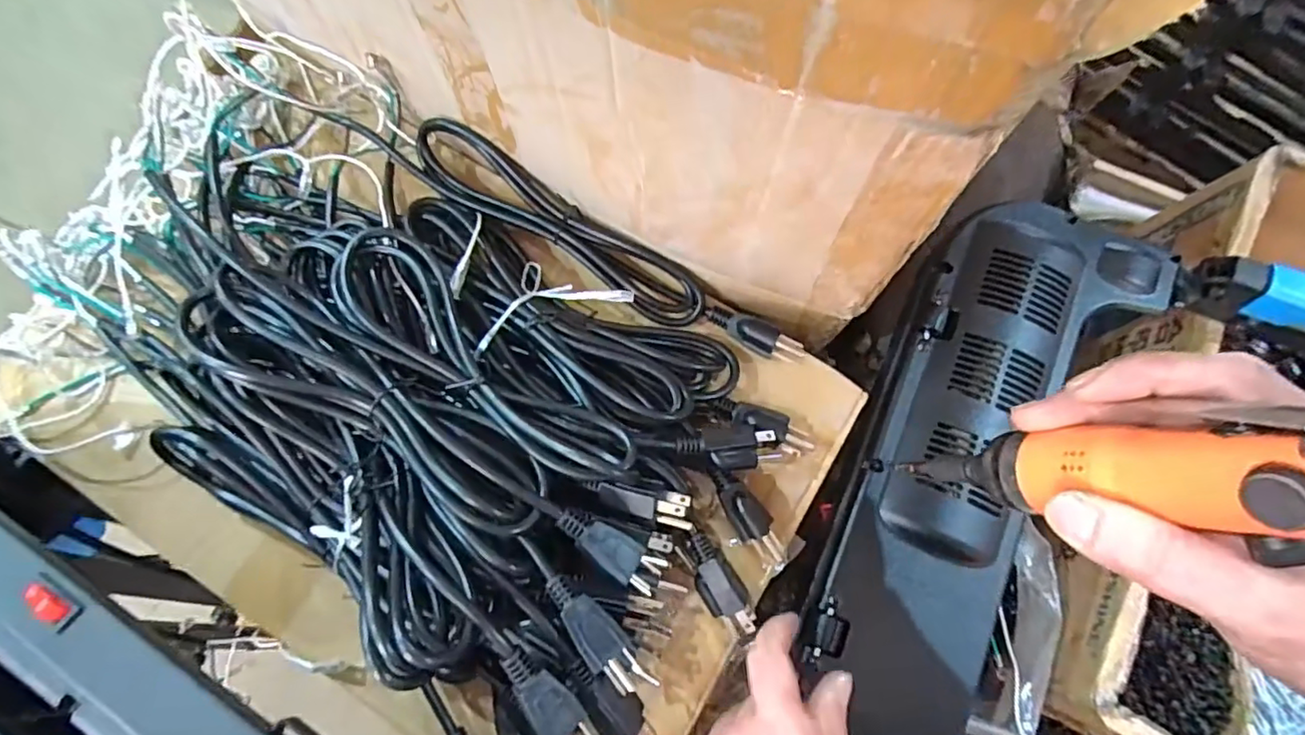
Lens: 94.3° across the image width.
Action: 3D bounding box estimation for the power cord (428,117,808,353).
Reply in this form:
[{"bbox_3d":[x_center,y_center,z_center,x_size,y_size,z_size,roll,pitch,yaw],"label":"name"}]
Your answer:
[{"bbox_3d":[-0.038,-0.082,0.420,0.307,0.045,0.041,31,79,8],"label":"power cord"}]

